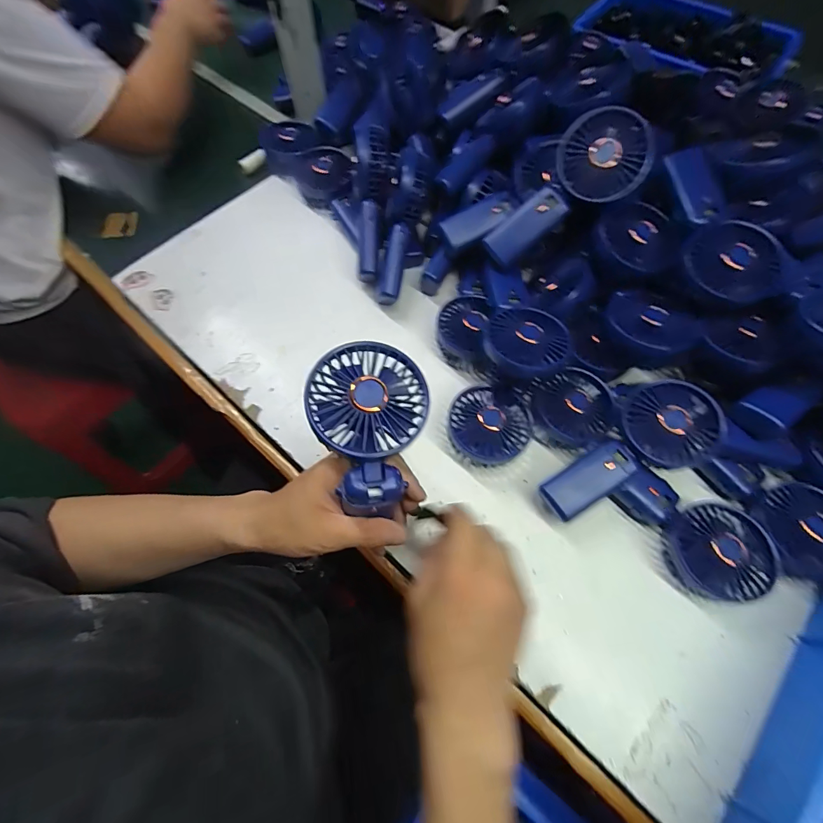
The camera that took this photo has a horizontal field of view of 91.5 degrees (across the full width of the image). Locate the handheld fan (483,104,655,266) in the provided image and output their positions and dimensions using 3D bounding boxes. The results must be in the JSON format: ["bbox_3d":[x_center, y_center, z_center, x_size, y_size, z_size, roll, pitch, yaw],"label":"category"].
[{"bbox_3d":[0.156,-0.230,0.421,0.182,0.037,0.077,-37,66,22],"label":"handheld fan"}]

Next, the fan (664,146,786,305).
[{"bbox_3d":[0.312,-0.191,0.412,0.087,0.037,0.189,0,66,0],"label":"fan"}]

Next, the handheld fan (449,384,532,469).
[{"bbox_3d":[0.082,0.016,0.426,0.082,0.052,0.079,0,66,0],"label":"handheld fan"}]

